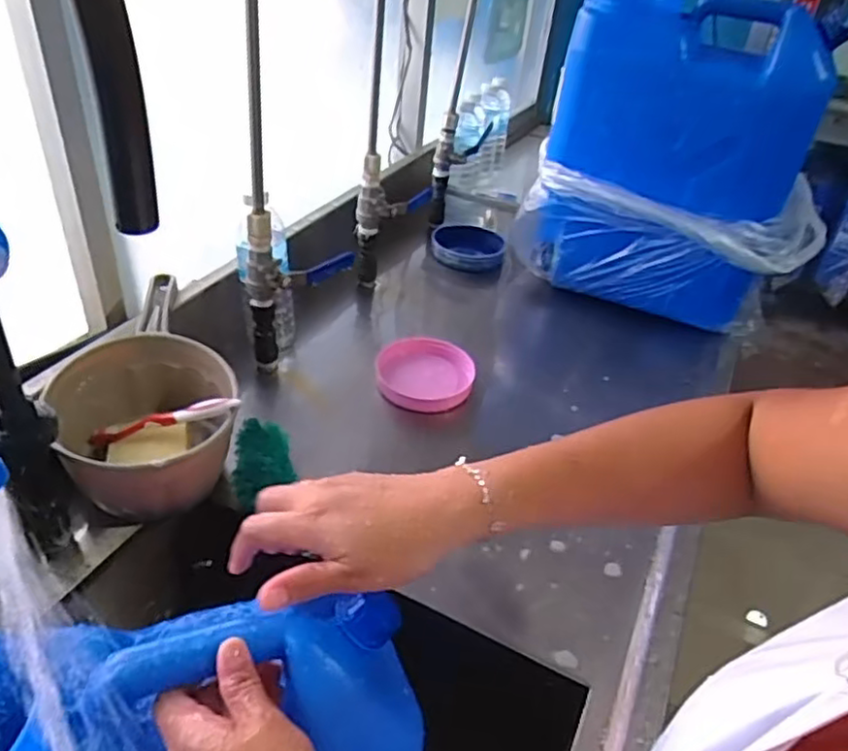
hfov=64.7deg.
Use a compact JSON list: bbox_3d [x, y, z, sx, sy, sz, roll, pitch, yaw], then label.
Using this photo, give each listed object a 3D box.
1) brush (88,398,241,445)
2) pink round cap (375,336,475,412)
[{"bbox_3d":[-0.255,0.044,0.651,0.183,0.015,0.020,-15,31,22],"label":"brush"},{"bbox_3d":[0.002,-0.004,0.843,0.118,0.025,0.120,4,37,-3],"label":"pink round cap"}]

